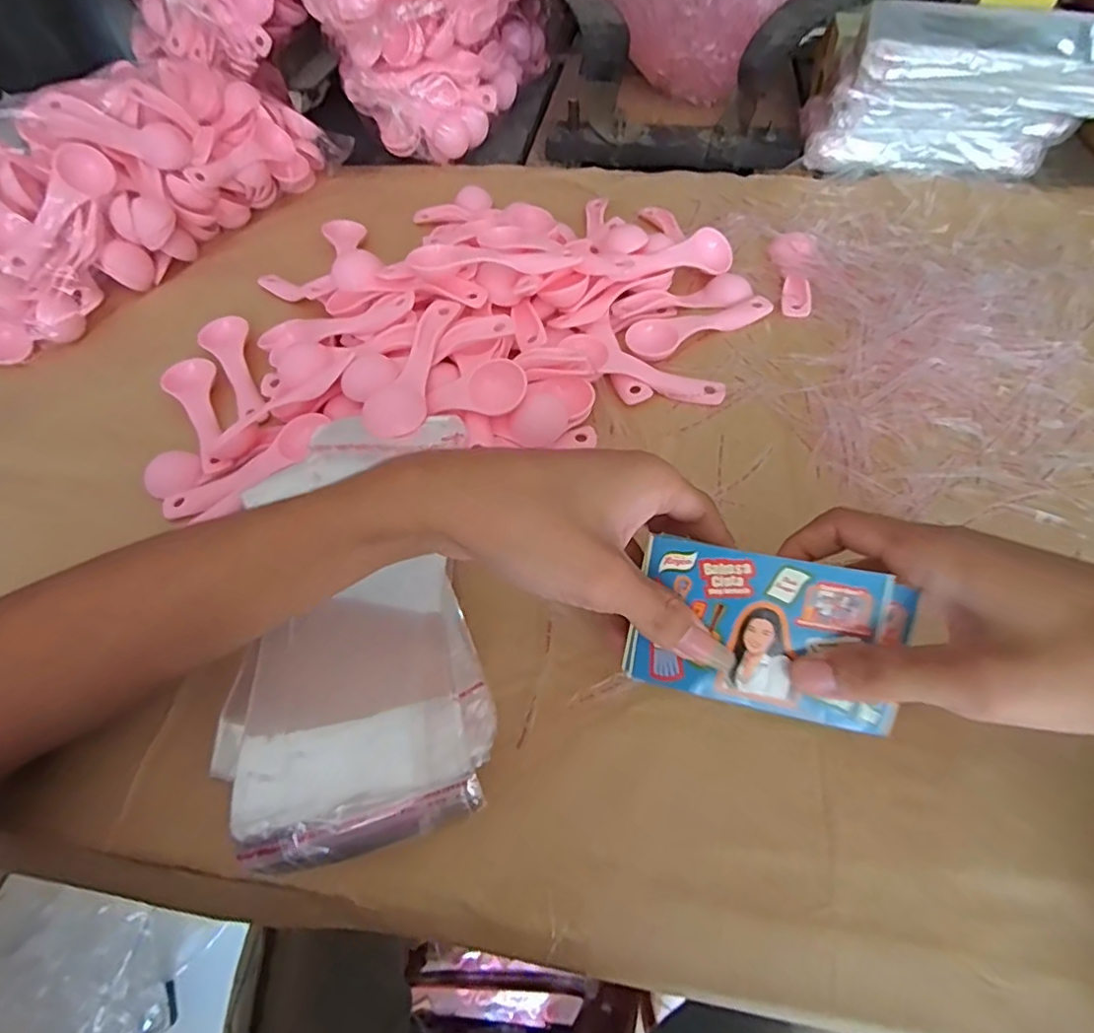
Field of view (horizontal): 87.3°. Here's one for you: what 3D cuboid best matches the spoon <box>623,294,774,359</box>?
[{"bbox_3d":[0.107,-0.135,0.399,0.108,0.012,0.029,-22,56,-11],"label":"spoon"}]

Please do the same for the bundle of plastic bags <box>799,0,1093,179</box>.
[{"bbox_3d":[0.339,-0.352,0.481,0.213,0.102,0.062,17,58,15],"label":"bundle of plastic bags"}]

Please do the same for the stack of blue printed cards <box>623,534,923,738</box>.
[{"bbox_3d":[0.087,0.046,0.229,0.102,0.005,0.061,10,96,11],"label":"stack of blue printed cards"}]

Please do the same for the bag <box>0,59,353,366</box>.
[{"bbox_3d":[-0.350,-0.277,0.476,0.141,0.098,0.346,24,60,19],"label":"bag"}]

